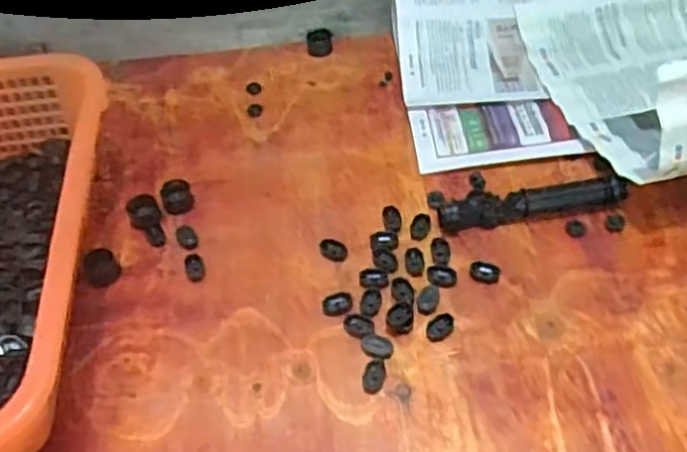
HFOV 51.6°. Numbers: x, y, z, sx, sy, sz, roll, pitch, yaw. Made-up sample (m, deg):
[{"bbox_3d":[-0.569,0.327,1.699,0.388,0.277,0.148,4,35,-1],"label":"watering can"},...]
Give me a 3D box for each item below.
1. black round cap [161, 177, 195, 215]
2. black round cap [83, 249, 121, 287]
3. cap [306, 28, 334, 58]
[{"bbox_3d":[-0.138,-0.023,0.590,0.024,0.021,0.026,-1,51,2],"label":"black round cap"},{"bbox_3d":[-0.187,0.031,0.547,0.025,0.015,0.024,-1,51,2],"label":"black round cap"},{"bbox_3d":[-0.024,-0.186,0.715,0.026,0.026,0.020,-1,51,2],"label":"cap"}]

